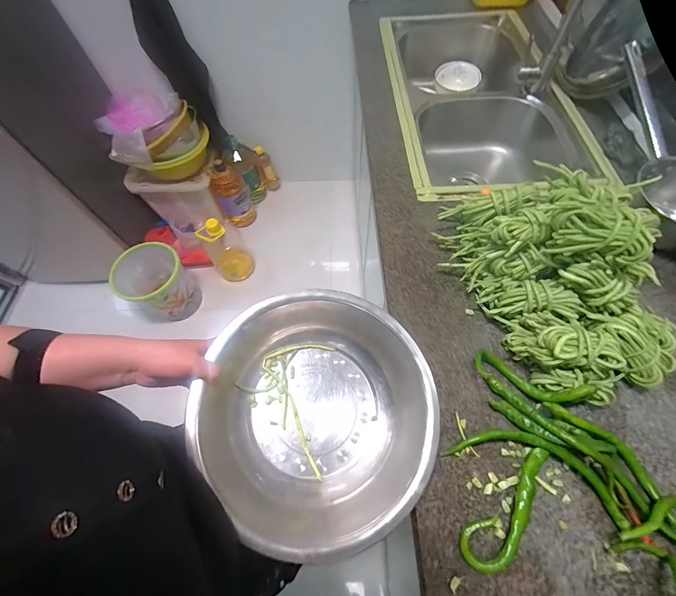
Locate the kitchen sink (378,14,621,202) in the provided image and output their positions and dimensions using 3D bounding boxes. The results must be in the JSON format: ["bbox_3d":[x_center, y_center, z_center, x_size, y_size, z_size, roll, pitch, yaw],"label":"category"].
[{"bbox_3d":[0.352,-0.512,0.843,0.421,0.228,0.744,-1,64,1],"label":"kitchen sink"}]

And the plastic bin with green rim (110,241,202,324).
[{"bbox_3d":[-0.707,-0.057,1.207,0.255,0.267,0.226,30,69,15],"label":"plastic bin with green rim"}]

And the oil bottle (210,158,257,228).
[{"bbox_3d":[-0.490,-0.477,1.419,0.148,0.318,0.131,-20,65,-8],"label":"oil bottle"}]

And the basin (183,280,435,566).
[{"bbox_3d":[-0.028,0.154,0.430,0.297,0.121,0.308,-1,64,2],"label":"basin"}]

